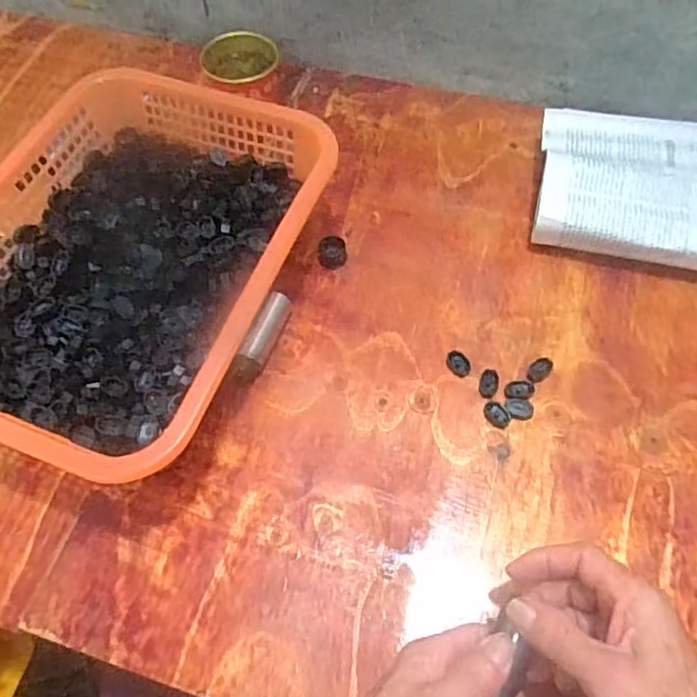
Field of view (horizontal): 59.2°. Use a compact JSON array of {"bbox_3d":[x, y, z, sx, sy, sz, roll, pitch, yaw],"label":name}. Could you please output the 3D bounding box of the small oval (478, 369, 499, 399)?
[{"bbox_3d":[0.112,0.028,0.490,0.014,0.004,0.024,12,61,7],"label":"small oval"}]

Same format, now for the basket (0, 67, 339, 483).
[{"bbox_3d":[-0.176,-0.068,0.504,0.254,0.089,0.337,18,63,12],"label":"basket"}]

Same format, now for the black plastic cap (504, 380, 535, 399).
[{"bbox_3d":[0.135,0.032,0.480,0.023,0.004,0.015,1,60,0],"label":"black plastic cap"}]

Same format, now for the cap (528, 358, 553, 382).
[{"bbox_3d":[0.153,0.017,0.489,0.017,0.004,0.026,36,66,19],"label":"cap"}]

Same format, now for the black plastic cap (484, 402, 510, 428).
[{"bbox_3d":[0.116,0.051,0.477,0.017,0.004,0.023,-26,63,-14],"label":"black plastic cap"}]

